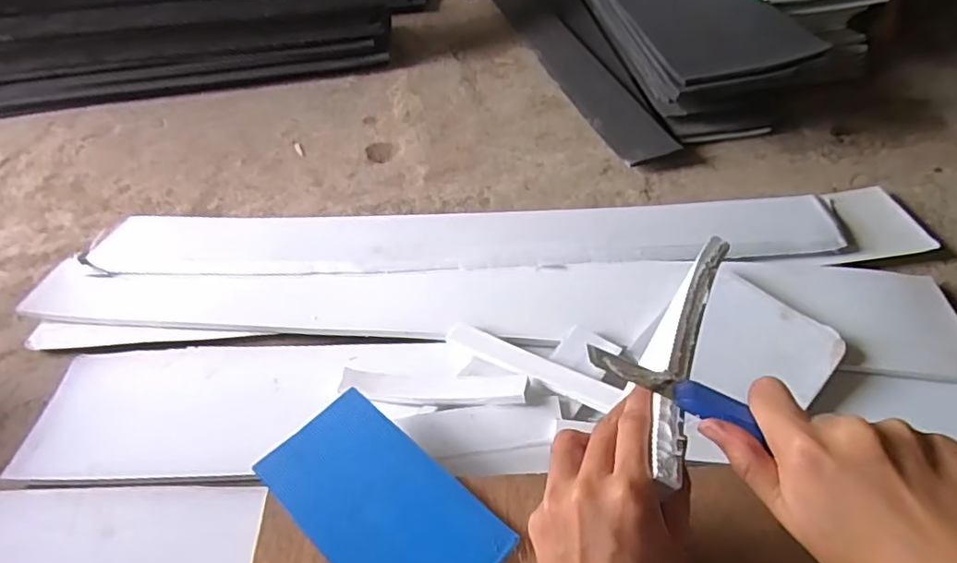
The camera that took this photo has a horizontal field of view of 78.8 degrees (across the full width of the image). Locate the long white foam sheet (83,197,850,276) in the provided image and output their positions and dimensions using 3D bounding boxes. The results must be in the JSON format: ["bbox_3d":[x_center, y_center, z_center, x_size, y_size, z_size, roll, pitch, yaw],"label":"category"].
[{"bbox_3d":[-0.051,-0.087,1.083,1.341,0.024,0.208,-3,40,4],"label":"long white foam sheet"}]

